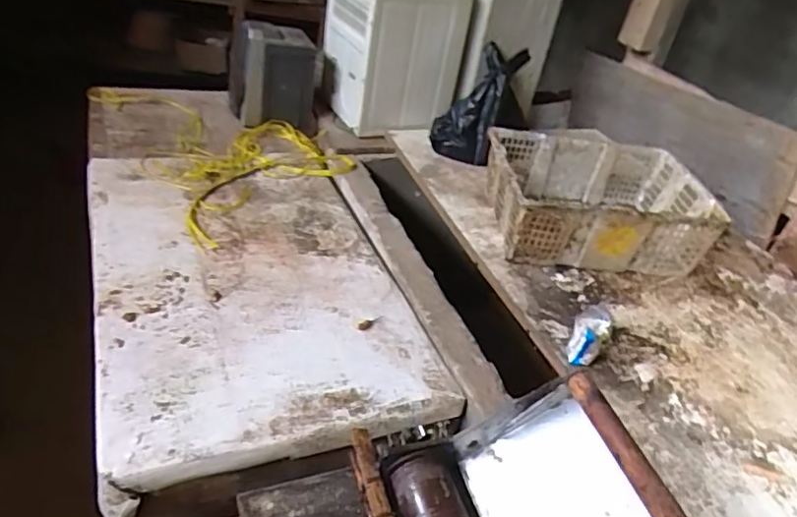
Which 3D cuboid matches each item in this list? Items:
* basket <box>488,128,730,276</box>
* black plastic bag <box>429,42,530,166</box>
[{"bbox_3d":[0.451,-0.131,1.348,0.479,0.165,0.336,4,36,-9],"label":"basket"},{"bbox_3d":[0.231,-0.430,1.594,0.195,0.345,0.119,34,10,31],"label":"black plastic bag"}]

